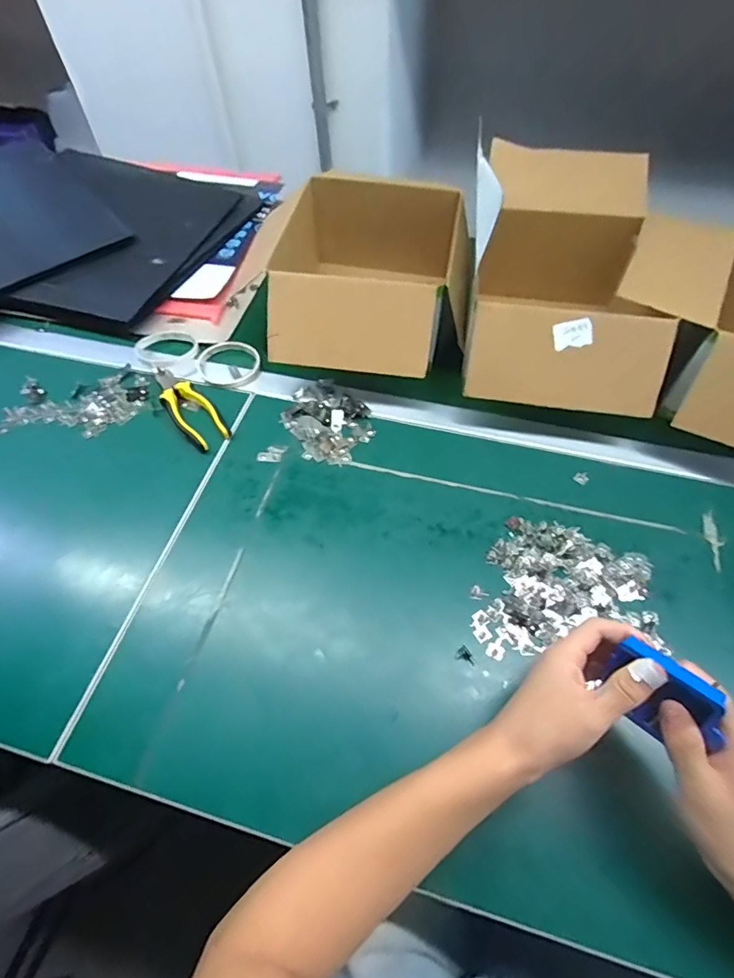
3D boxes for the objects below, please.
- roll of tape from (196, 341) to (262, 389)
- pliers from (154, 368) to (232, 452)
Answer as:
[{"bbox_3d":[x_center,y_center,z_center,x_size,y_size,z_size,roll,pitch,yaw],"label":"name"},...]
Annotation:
[{"bbox_3d":[-0.190,-0.175,0.662,0.085,0.014,0.071,-20,59,-11],"label":"roll of tape"},{"bbox_3d":[-0.233,-0.108,0.620,0.050,0.019,0.152,-33,62,-18],"label":"pliers"}]

